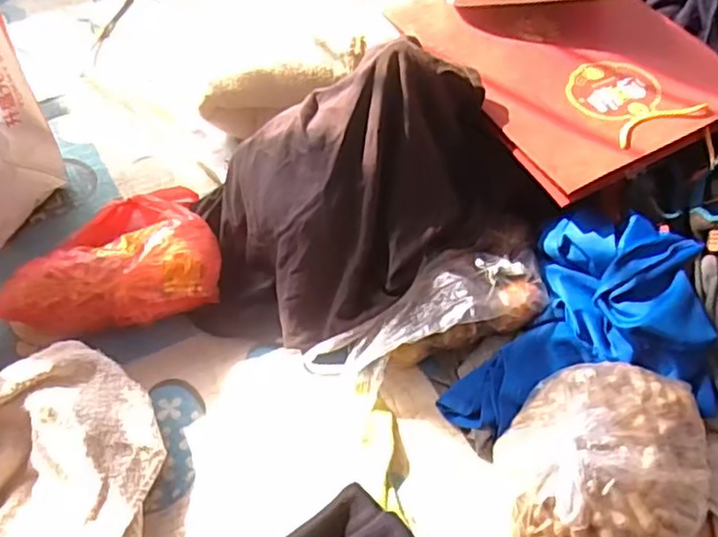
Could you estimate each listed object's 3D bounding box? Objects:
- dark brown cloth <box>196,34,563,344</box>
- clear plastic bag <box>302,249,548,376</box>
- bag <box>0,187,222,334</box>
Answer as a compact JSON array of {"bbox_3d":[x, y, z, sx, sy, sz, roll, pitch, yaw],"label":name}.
[{"bbox_3d":[0.006,-0.066,0.705,0.364,0.227,0.222,-9,53,-8],"label":"dark brown cloth"},{"bbox_3d":[0.067,0.046,0.692,0.255,0.066,0.093,-22,55,1],"label":"clear plastic bag"},{"bbox_3d":[-0.281,-0.020,0.752,0.229,0.089,0.197,-14,54,-12],"label":"bag"}]

